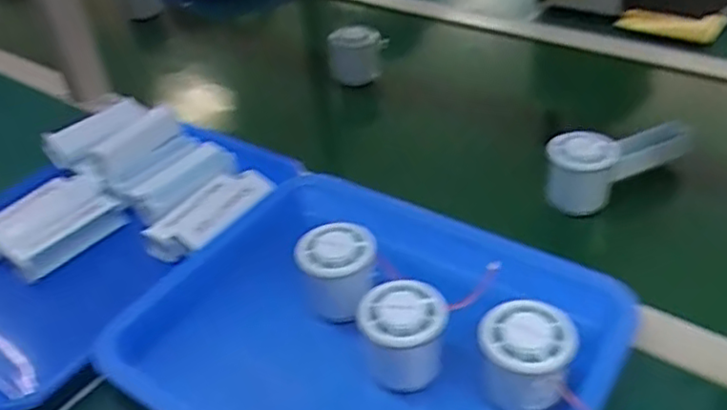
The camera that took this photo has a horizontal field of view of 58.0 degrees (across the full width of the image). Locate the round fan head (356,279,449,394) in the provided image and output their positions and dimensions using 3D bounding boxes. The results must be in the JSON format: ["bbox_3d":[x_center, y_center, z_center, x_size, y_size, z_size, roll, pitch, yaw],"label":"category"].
[{"bbox_3d":[0.029,0.094,0.458,0.056,0.060,0.058,1,39,8],"label":"round fan head"}]

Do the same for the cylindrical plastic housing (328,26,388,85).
[{"bbox_3d":[-0.009,-0.189,0.831,0.059,0.057,0.061,-3,38,3],"label":"cylindrical plastic housing"}]

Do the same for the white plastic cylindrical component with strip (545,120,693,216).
[{"bbox_3d":[0.231,-0.042,0.614,0.144,0.055,0.053,-17,40,-14],"label":"white plastic cylindrical component with strip"}]

